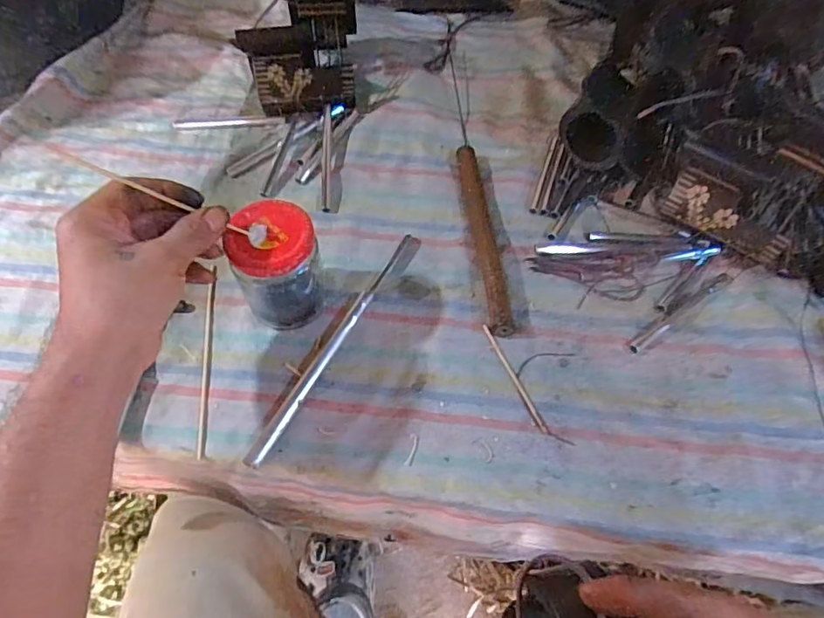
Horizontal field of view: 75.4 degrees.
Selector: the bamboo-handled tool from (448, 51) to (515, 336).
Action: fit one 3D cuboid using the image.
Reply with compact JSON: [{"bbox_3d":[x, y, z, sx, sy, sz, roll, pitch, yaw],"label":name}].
[{"bbox_3d":[0.059,-0.136,0.529,0.022,0.016,0.365,-5,59,-4],"label":"bamboo-handled tool"}]

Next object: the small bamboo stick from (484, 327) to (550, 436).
[{"bbox_3d":[0.081,0.053,0.423,0.006,0.004,0.098,-19,61,-13],"label":"small bamboo stick"}]

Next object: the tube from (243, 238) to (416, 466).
[{"bbox_3d":[-0.059,0.021,0.435,0.018,0.010,0.235,27,62,14],"label":"tube"}]

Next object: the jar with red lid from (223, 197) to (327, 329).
[{"bbox_3d":[-0.105,-0.032,0.422,0.062,0.092,0.065,1,59,-1],"label":"jar with red lid"}]

